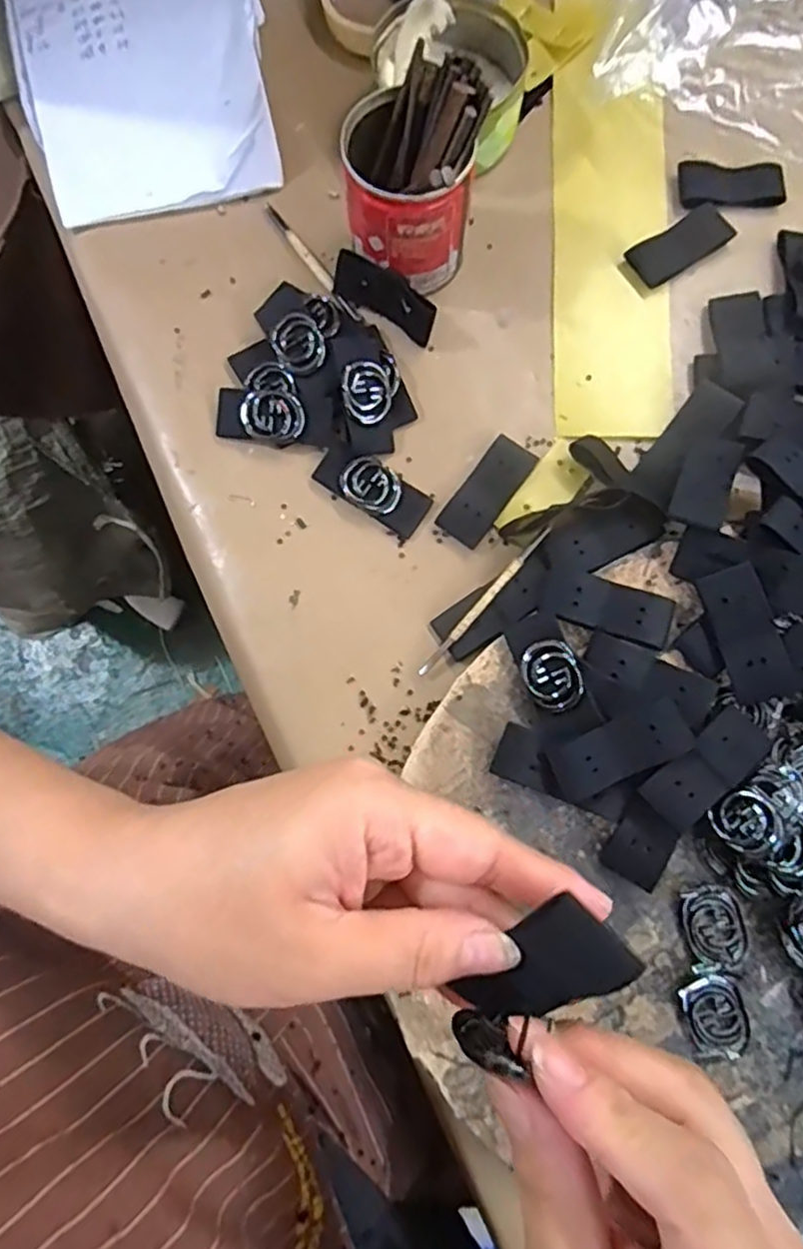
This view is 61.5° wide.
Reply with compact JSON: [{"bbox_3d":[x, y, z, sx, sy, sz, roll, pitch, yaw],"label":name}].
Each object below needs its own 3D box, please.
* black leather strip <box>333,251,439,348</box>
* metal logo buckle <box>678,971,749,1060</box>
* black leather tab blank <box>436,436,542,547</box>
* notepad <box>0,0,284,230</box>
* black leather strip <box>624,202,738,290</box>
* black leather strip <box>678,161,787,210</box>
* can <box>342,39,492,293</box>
[{"bbox_3d":[-0.008,-0.174,0.360,0.058,0.025,0.008,32,47,5],"label":"black leather strip"},{"bbox_3d":[0.136,0.170,0.293,0.026,0.005,0.031,-22,81,-4],"label":"metal logo buckle"},{"bbox_3d":[0.046,-0.070,0.355,0.024,0.007,0.061,36,81,6],"label":"black leather tab blank"},{"bbox_3d":[-0.157,-0.358,0.391,0.141,0.022,0.238,-11,80,-2],"label":"notepad"},{"bbox_3d":[0.157,-0.213,0.379,0.059,0.004,0.026,-33,82,-6],"label":"black leather strip"},{"bbox_3d":[0.189,-0.252,0.386,0.060,0.004,0.030,-4,80,-1],"label":"black leather strip"},{"bbox_3d":[0.005,-0.223,0.343,0.063,0.083,0.066,0,80,0],"label":"can"}]

